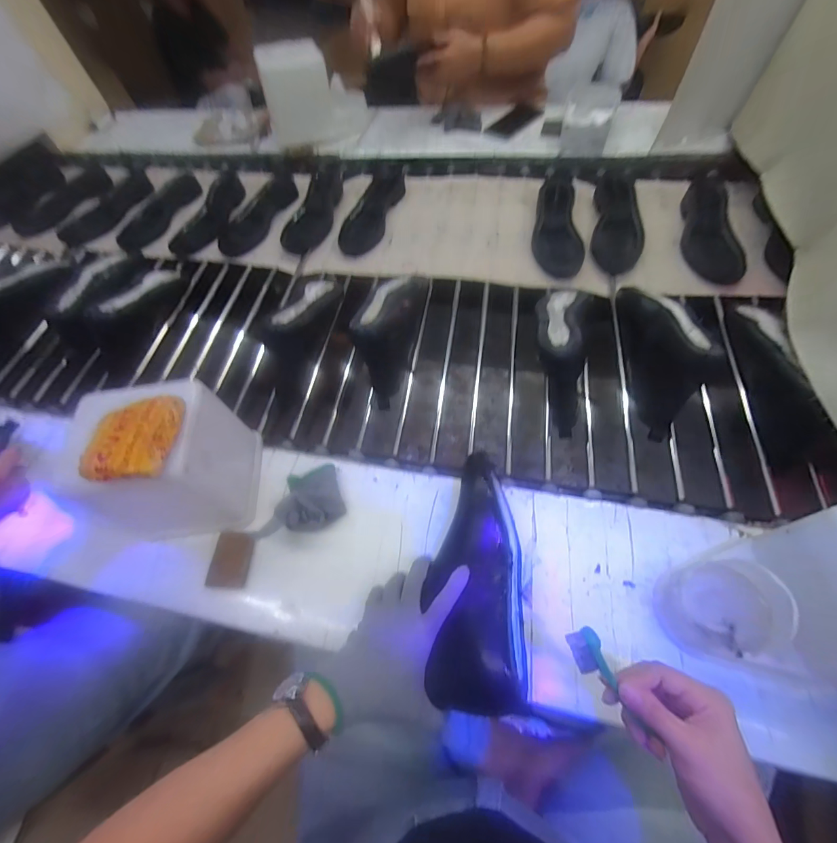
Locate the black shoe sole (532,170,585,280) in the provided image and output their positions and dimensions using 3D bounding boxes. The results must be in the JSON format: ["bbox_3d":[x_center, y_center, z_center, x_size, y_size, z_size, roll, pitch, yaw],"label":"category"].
[{"bbox_3d":[0.288,-0.408,0.812,0.096,0.037,0.278,5,61,9],"label":"black shoe sole"}]

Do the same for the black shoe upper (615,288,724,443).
[{"bbox_3d":[0.373,-0.126,0.604,0.074,0.105,0.273,1,60,7],"label":"black shoe upper"}]

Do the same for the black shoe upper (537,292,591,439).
[{"bbox_3d":[0.220,-0.123,0.614,0.081,0.108,0.260,10,62,12],"label":"black shoe upper"}]

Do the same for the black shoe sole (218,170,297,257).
[{"bbox_3d":[-0.384,-0.502,0.942,0.117,0.030,0.280,18,64,16],"label":"black shoe sole"}]

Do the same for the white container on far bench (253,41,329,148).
[{"bbox_3d":[-0.302,-0.809,0.978,0.162,0.174,0.101,-16,59,-3],"label":"white container on far bench"}]

